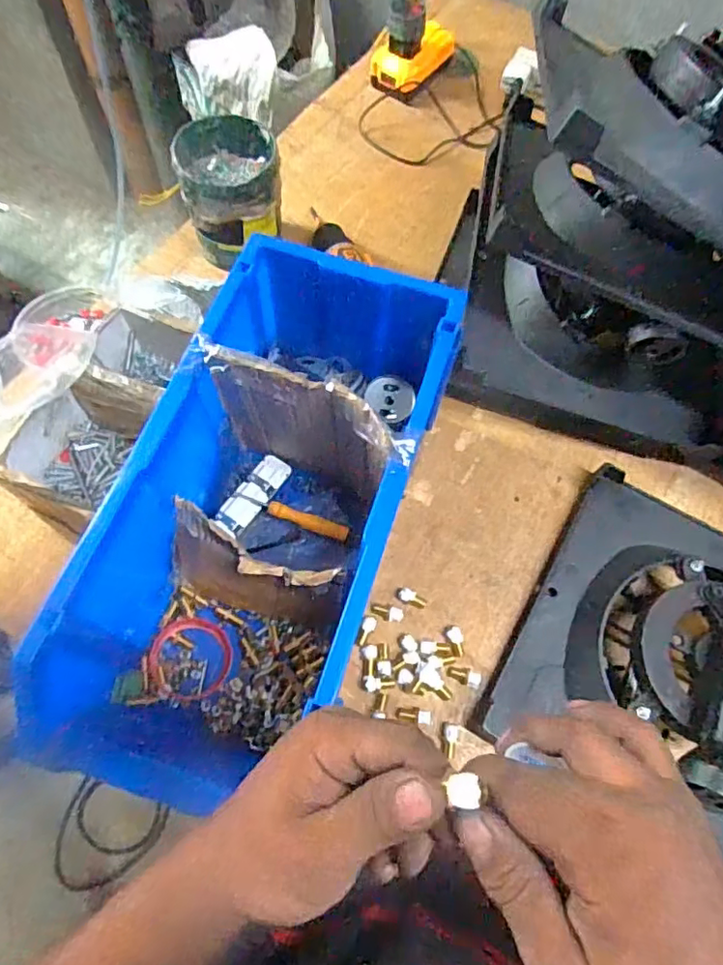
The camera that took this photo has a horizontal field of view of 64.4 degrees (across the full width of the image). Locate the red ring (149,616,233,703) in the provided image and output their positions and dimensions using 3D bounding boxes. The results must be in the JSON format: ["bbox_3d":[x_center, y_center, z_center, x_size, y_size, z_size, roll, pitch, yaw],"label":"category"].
[{"bbox_3d":[-0.148,0.154,0.500,0.067,0.004,0.068,5,69,-13],"label":"red ring"}]

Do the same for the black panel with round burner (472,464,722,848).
[{"bbox_3d":[0.308,0.157,0.498,0.304,0.096,0.296,30,68,10],"label":"black panel with round burner"}]

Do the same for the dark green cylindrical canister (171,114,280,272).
[{"bbox_3d":[-0.153,-0.336,0.688,0.109,0.135,0.116,1,66,-2],"label":"dark green cylindrical canister"}]

